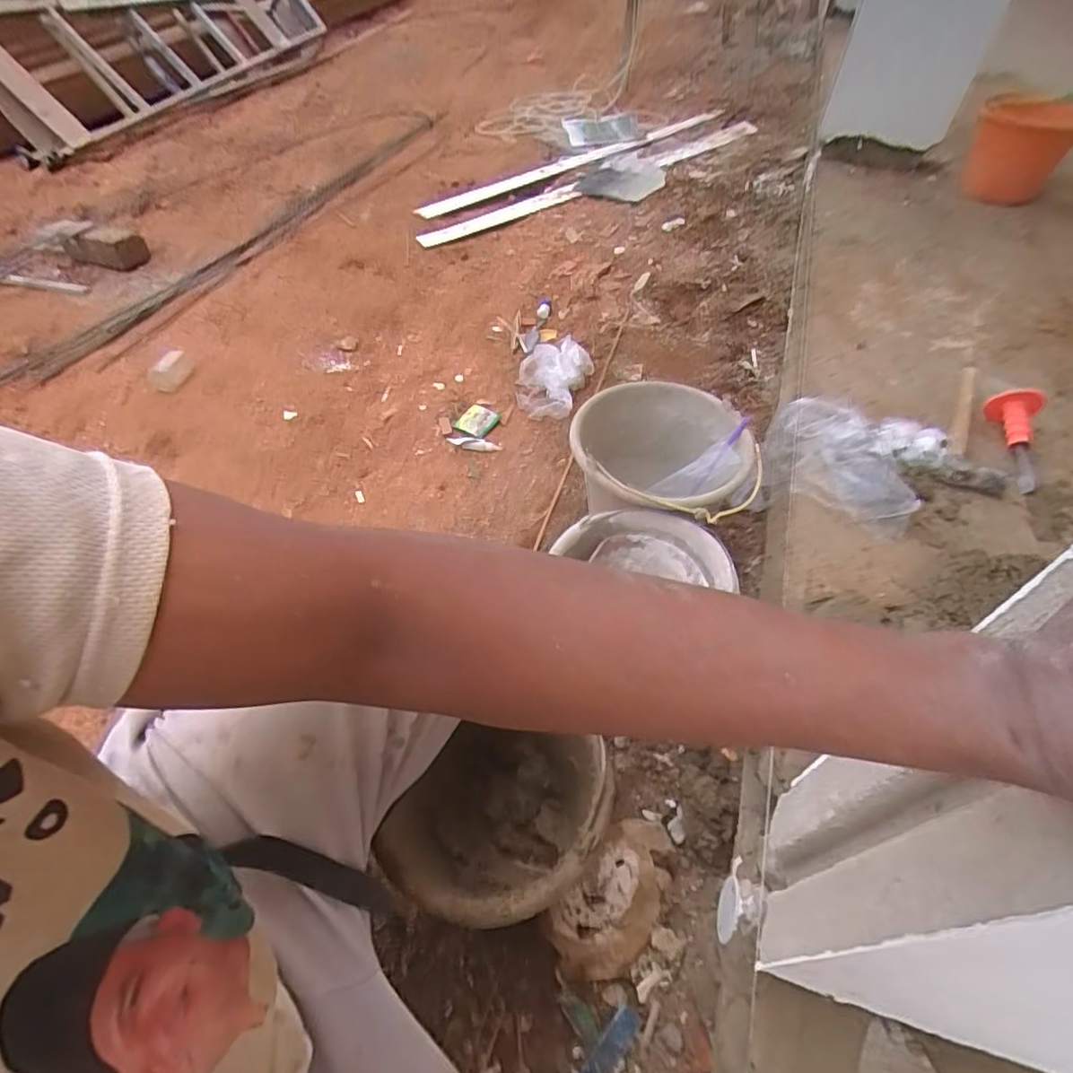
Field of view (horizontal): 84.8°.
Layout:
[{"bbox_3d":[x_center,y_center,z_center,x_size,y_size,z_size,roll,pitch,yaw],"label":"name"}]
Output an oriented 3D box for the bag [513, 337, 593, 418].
[{"bbox_3d":[0.040,-0.341,1.272,0.161,0.105,0.160,2,51,-1],"label":"bag"}]

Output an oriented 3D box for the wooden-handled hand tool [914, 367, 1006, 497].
[{"bbox_3d":[0.744,-0.201,1.006,0.116,0.025,0.356,25,54,18],"label":"wooden-handled hand tool"}]

